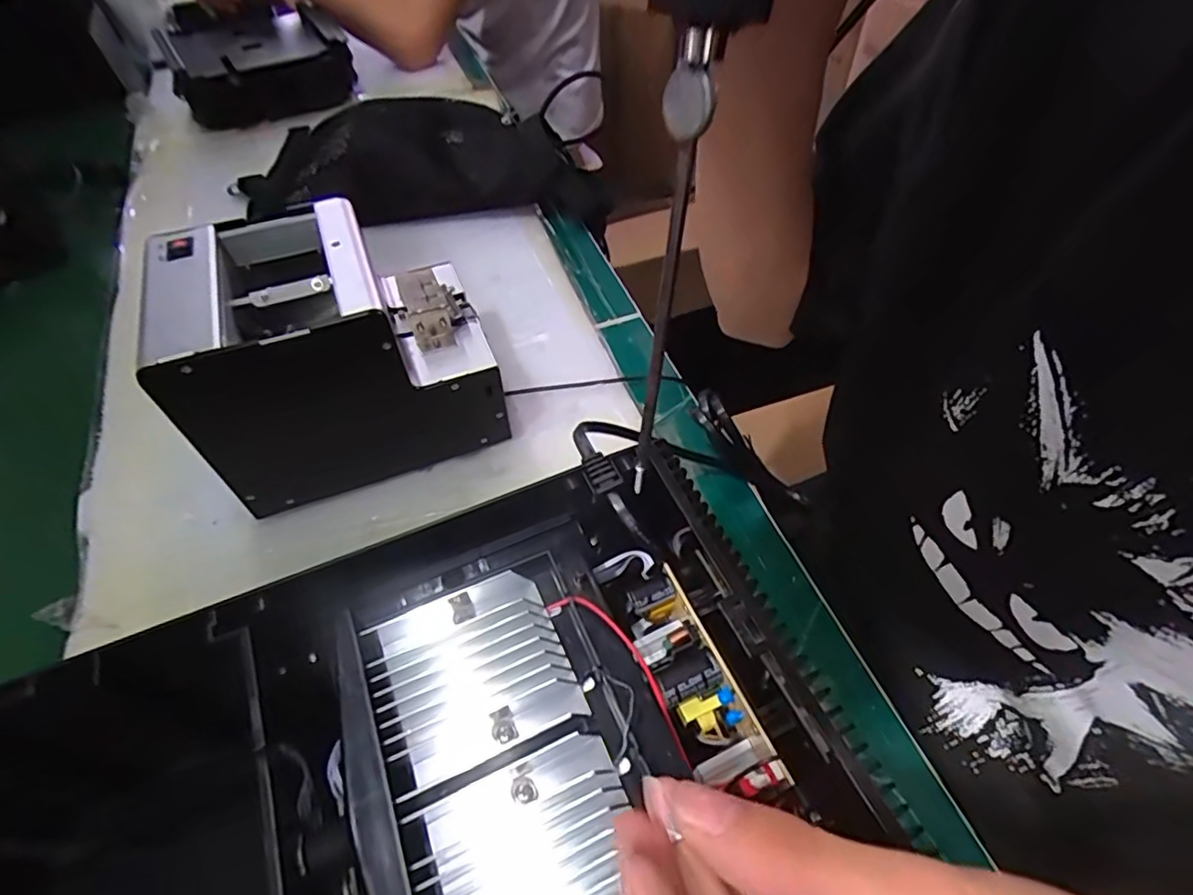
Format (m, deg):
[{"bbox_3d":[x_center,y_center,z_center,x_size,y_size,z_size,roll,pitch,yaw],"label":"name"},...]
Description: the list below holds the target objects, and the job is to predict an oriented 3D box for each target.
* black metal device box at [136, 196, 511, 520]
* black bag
[{"bbox_3d":[-0.172,-0.063,0.402,0.185,0.141,0.123,-20,55,-11],"label":"black metal device box"},{"bbox_3d":[-0.166,-0.270,0.575,0.346,0.106,0.071,2,54,5],"label":"black bag"}]

